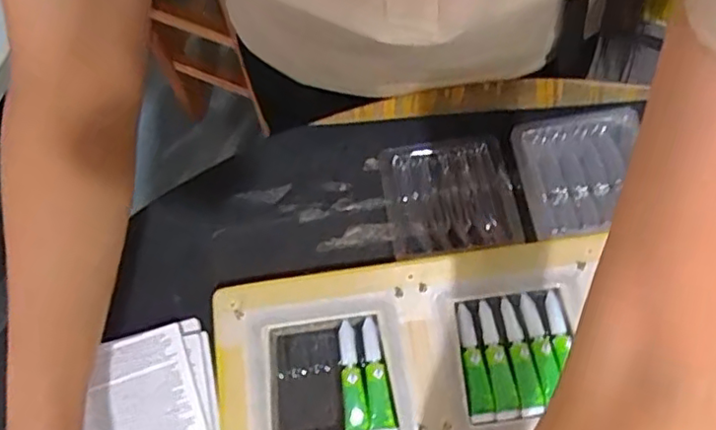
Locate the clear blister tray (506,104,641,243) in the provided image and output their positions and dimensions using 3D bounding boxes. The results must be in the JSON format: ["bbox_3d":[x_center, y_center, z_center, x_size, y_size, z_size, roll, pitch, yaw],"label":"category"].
[{"bbox_3d":[0.180,-0.034,0.507,0.092,0.019,0.103,-4,71,0],"label":"clear blister tray"}]

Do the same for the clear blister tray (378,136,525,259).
[{"bbox_3d":[0.074,-0.017,0.516,0.102,0.011,0.097,-9,71,-2],"label":"clear blister tray"}]

